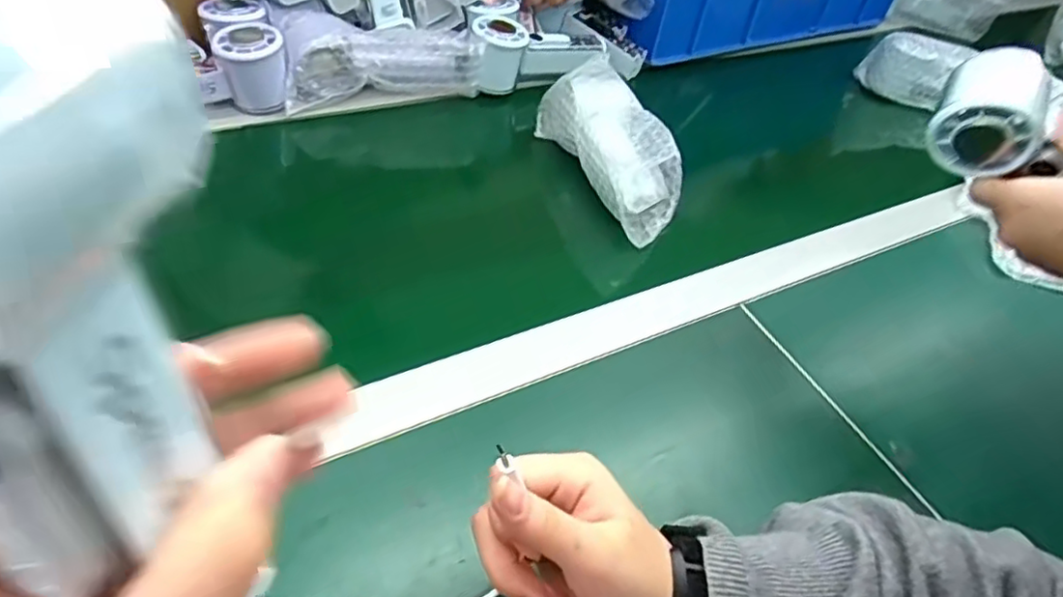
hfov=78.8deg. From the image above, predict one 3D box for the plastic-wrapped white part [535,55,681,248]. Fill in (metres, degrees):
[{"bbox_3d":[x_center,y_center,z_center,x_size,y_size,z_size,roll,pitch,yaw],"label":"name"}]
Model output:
[{"bbox_3d":[0.073,-0.133,0.577,0.077,0.055,0.191,-17,54,-17],"label":"plastic-wrapped white part"}]

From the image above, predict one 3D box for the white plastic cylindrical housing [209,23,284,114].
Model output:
[{"bbox_3d":[-0.242,-0.202,0.566,0.054,0.055,0.053,2,51,-2],"label":"white plastic cylindrical housing"}]

